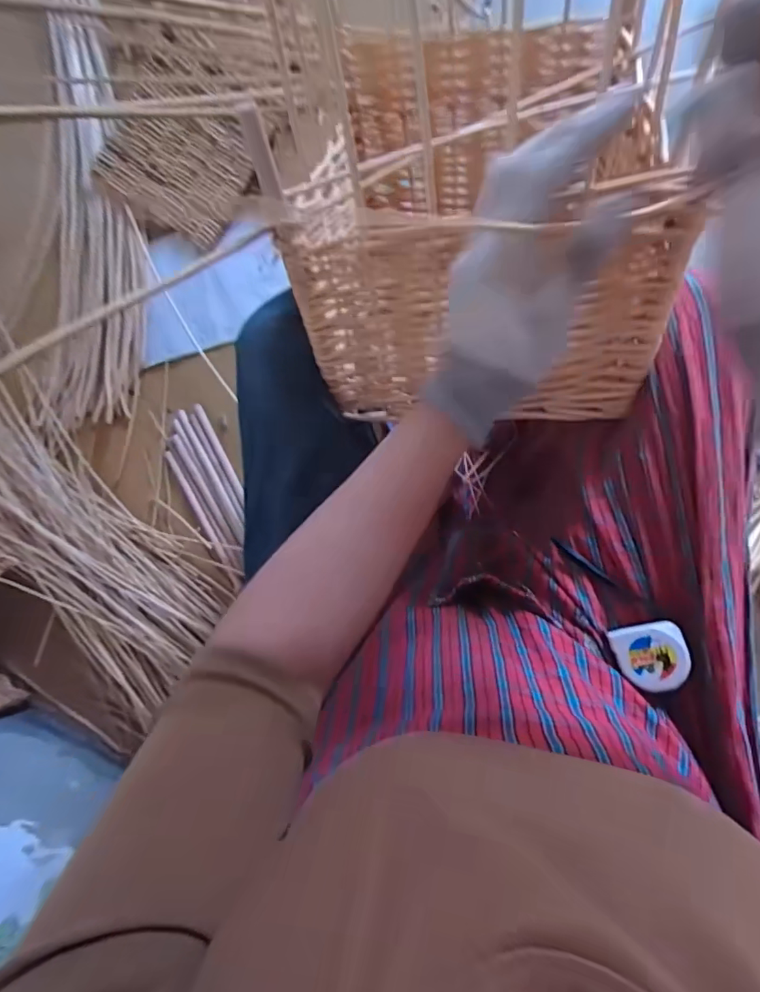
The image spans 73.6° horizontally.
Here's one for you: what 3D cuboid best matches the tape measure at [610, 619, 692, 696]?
[{"bbox_3d":[0.220,0.130,0.410,0.053,0.014,0.051,-17,74,23],"label":"tape measure"}]

